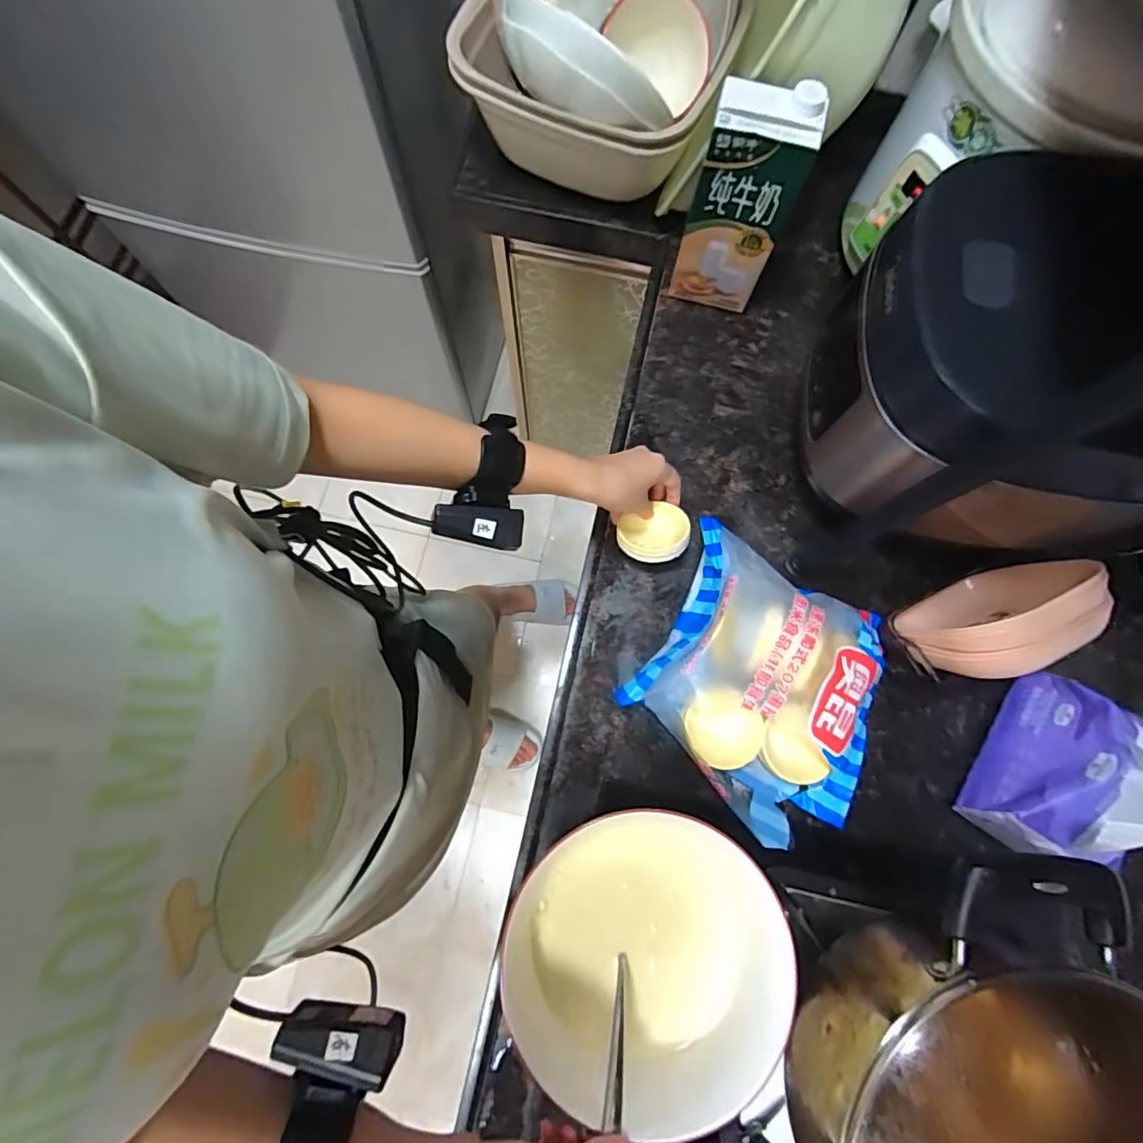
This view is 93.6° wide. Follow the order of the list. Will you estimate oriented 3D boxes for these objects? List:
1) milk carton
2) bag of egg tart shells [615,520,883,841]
[{"bbox_3d":[0.162,-0.353,0.528,0.088,0.193,0.061,16,77,2],"label":"milk carton"},{"bbox_3d":[0.173,0.106,0.489,0.218,0.078,0.215,29,78,5],"label":"bag of egg tart shells"}]

